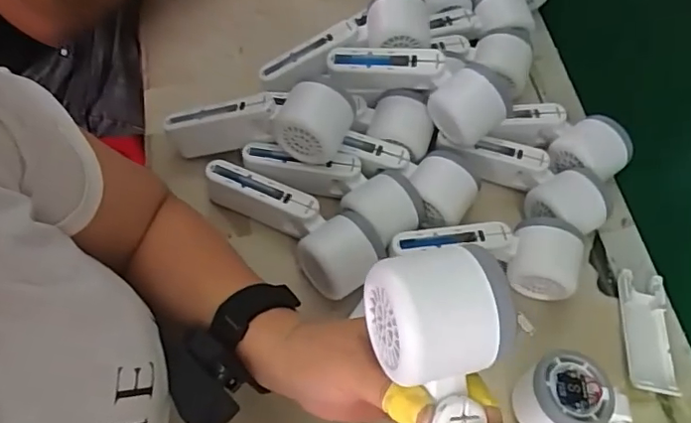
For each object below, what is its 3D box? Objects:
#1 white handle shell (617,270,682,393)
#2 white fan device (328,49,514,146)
[{"bbox_3d":[0.265,0.104,0.489,0.043,0.013,0.105,7,63,-3],"label":"white handle shell"},{"bbox_3d":[0.067,-0.116,0.514,0.166,0.051,0.057,24,64,6],"label":"white fan device"}]

